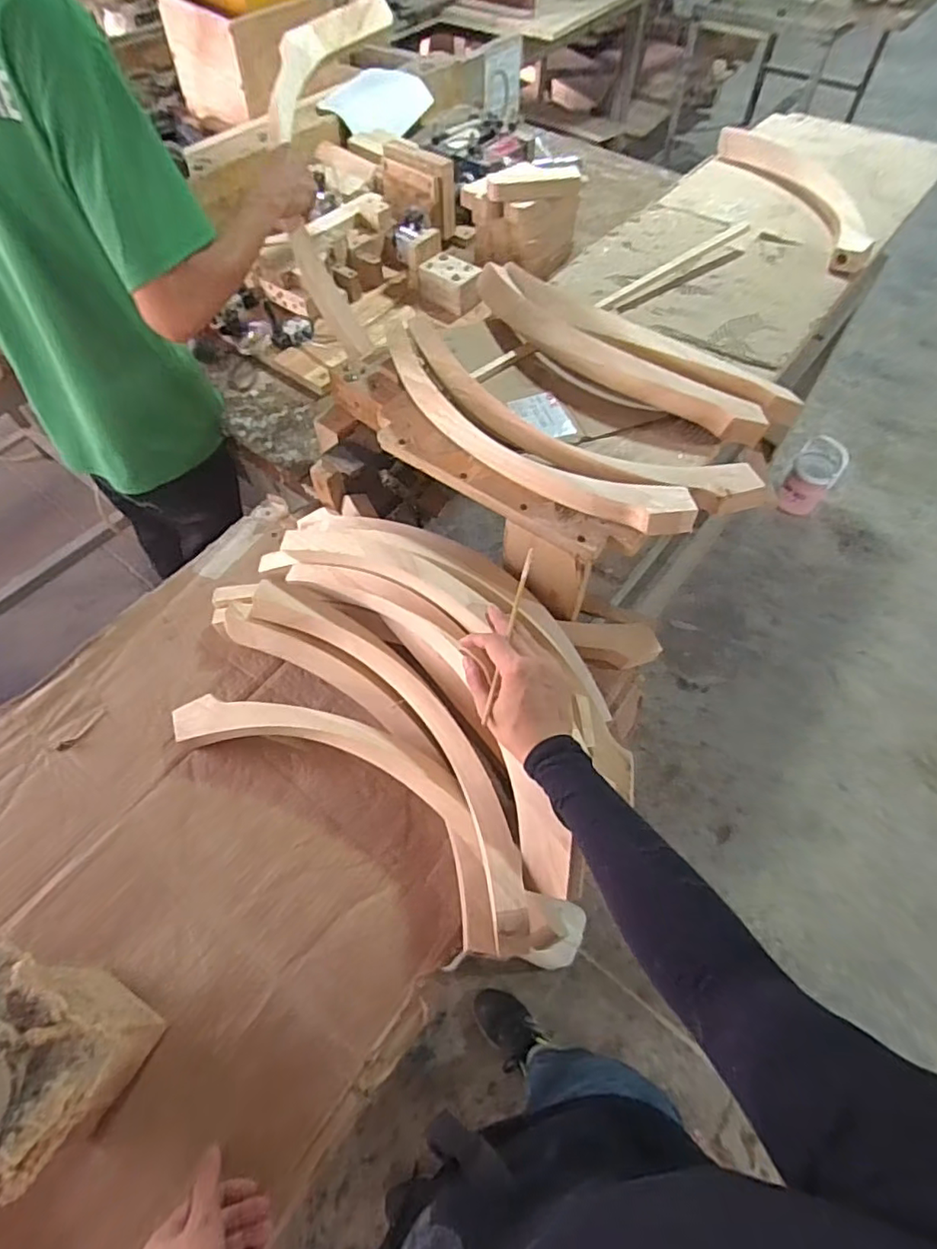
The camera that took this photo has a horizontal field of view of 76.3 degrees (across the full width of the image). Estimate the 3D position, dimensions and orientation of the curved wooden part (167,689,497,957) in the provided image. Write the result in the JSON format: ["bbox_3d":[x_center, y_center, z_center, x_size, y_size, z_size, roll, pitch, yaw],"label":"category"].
[{"bbox_3d":[-0.132,0.180,0.680,0.438,0.054,0.134,29,63,16],"label":"curved wooden part"}]

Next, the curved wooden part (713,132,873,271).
[{"bbox_3d":[0.590,-0.771,1.058,0.093,0.053,0.462,-10,59,-7],"label":"curved wooden part"}]

